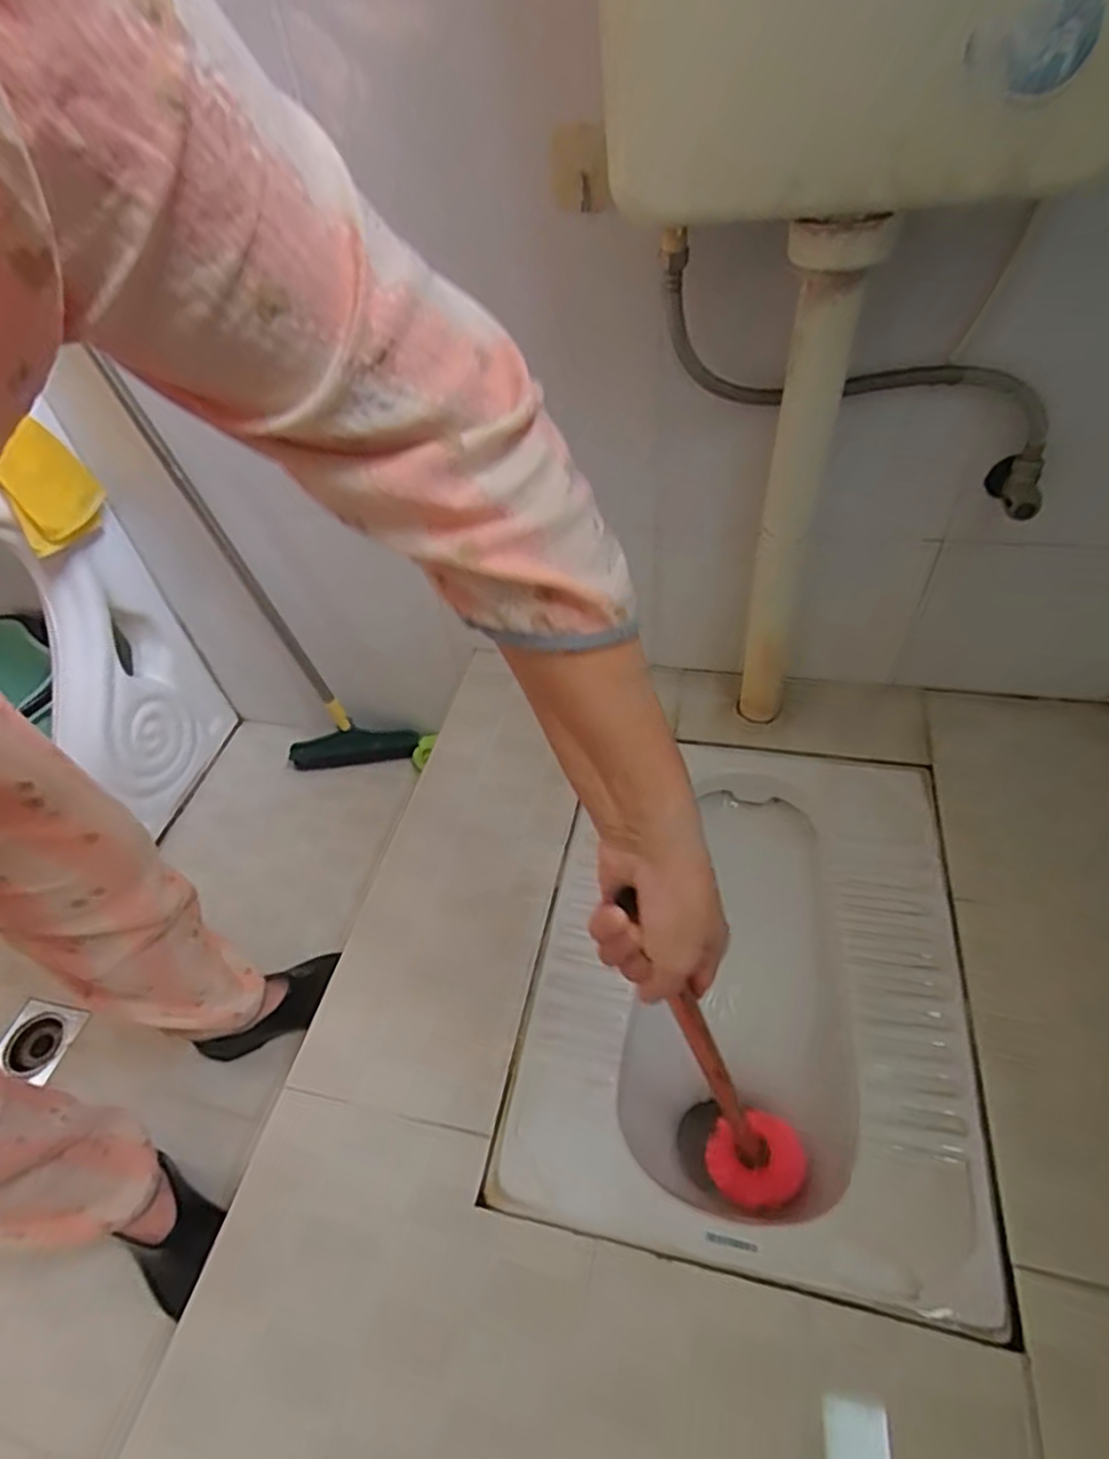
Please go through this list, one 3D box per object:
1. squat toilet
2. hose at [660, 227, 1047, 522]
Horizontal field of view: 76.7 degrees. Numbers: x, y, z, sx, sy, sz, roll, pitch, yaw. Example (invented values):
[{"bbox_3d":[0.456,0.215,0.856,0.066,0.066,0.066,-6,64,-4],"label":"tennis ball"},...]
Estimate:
[{"bbox_3d":[0.193,0.270,0.755,0.392,0.162,0.519,6,48,12],"label":"squat toilet"},{"bbox_3d":[0.269,-0.304,0.626,0.412,0.117,0.082,16,47,-9],"label":"hose"}]

